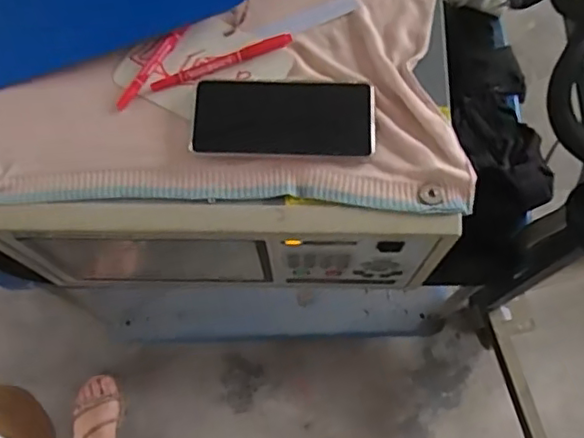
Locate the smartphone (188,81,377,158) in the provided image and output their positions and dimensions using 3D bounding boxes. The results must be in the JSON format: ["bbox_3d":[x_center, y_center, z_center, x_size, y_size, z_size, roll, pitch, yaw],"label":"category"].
[{"bbox_3d":[-0.008,-0.091,0.548,0.163,0.012,0.071,0,71,1],"label":"smartphone"}]

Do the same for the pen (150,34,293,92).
[{"bbox_3d":[-0.064,-0.144,0.569,0.135,0.010,0.012,-22,72,-6],"label":"pen"}]

